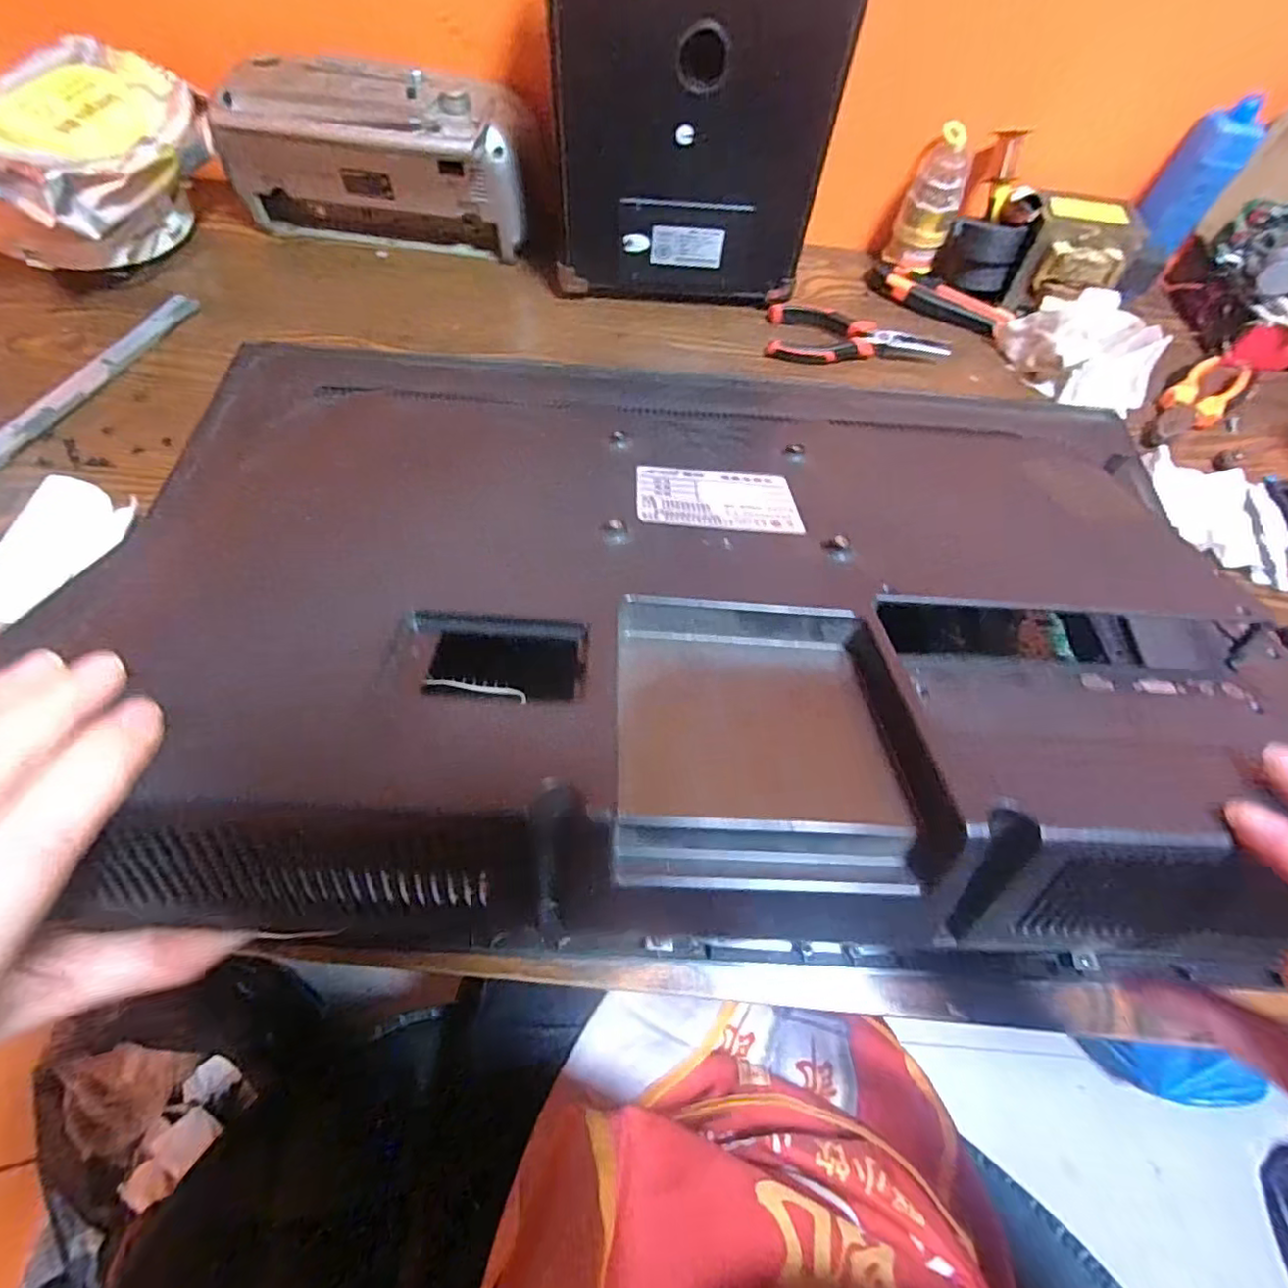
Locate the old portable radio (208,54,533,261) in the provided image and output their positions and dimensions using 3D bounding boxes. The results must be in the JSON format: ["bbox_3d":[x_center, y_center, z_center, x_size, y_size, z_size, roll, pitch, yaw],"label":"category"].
[{"bbox_3d":[-0.230,-0.406,0.539,0.257,0.121,0.070,4,61,-2],"label":"old portable radio"}]

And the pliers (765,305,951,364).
[{"bbox_3d":[0.184,-0.273,0.547,0.150,0.014,0.063,6,61,-1],"label":"pliers"}]

